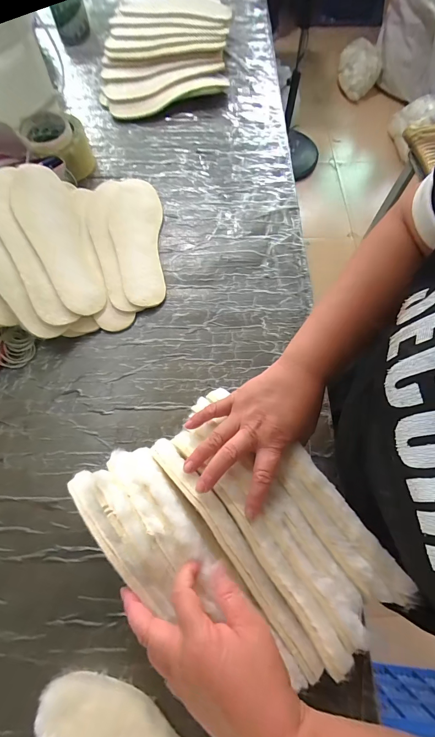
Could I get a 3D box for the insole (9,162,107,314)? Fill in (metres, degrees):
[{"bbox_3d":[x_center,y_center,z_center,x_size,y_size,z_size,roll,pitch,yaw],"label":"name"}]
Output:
[{"bbox_3d":[-0.248,-0.202,0.498,0.088,0.007,0.254,-17,81,-36],"label":"insole"}]

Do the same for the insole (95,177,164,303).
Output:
[{"bbox_3d":[-0.136,-0.221,0.548,0.096,0.012,0.256,-9,73,-14],"label":"insole"}]

